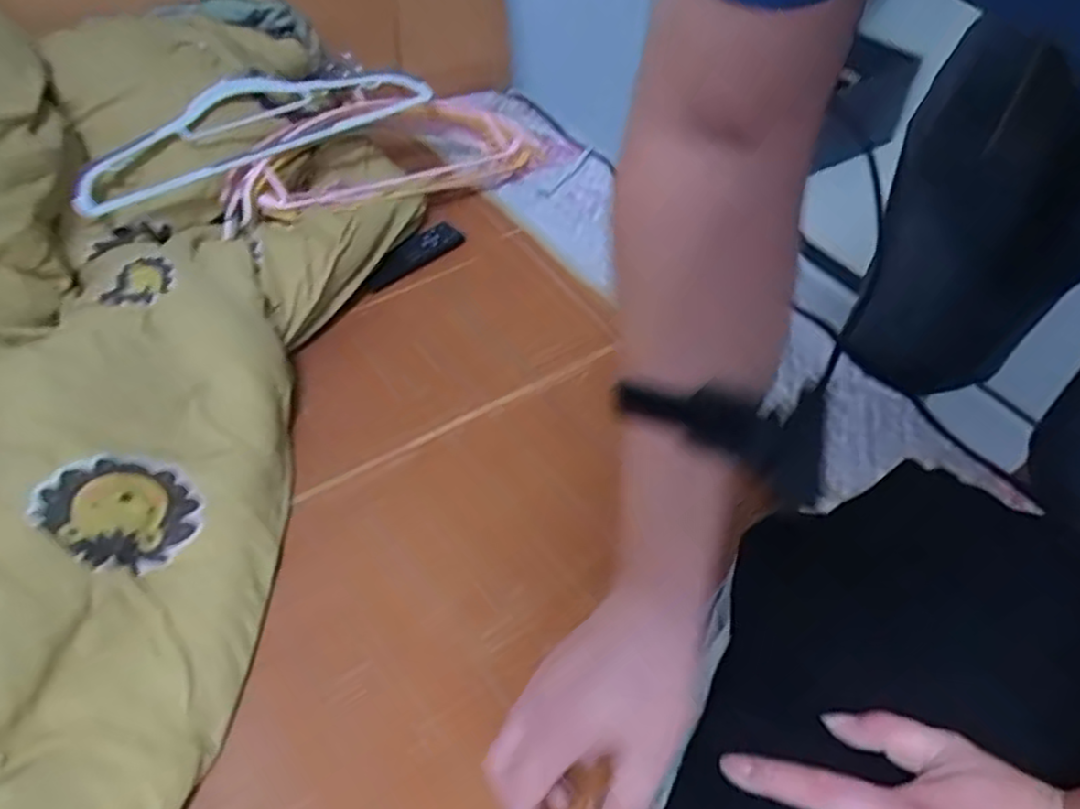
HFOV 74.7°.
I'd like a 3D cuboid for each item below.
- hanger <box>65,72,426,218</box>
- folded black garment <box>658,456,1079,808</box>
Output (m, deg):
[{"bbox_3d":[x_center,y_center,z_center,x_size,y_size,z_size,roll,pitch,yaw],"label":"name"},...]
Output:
[{"bbox_3d":[-0.343,-0.336,0.848,0.428,0.039,0.136,-31,70,-28],"label":"hanger"},{"bbox_3d":[0.232,0.187,0.430,0.253,0.044,0.339,25,53,22],"label":"folded black garment"}]

